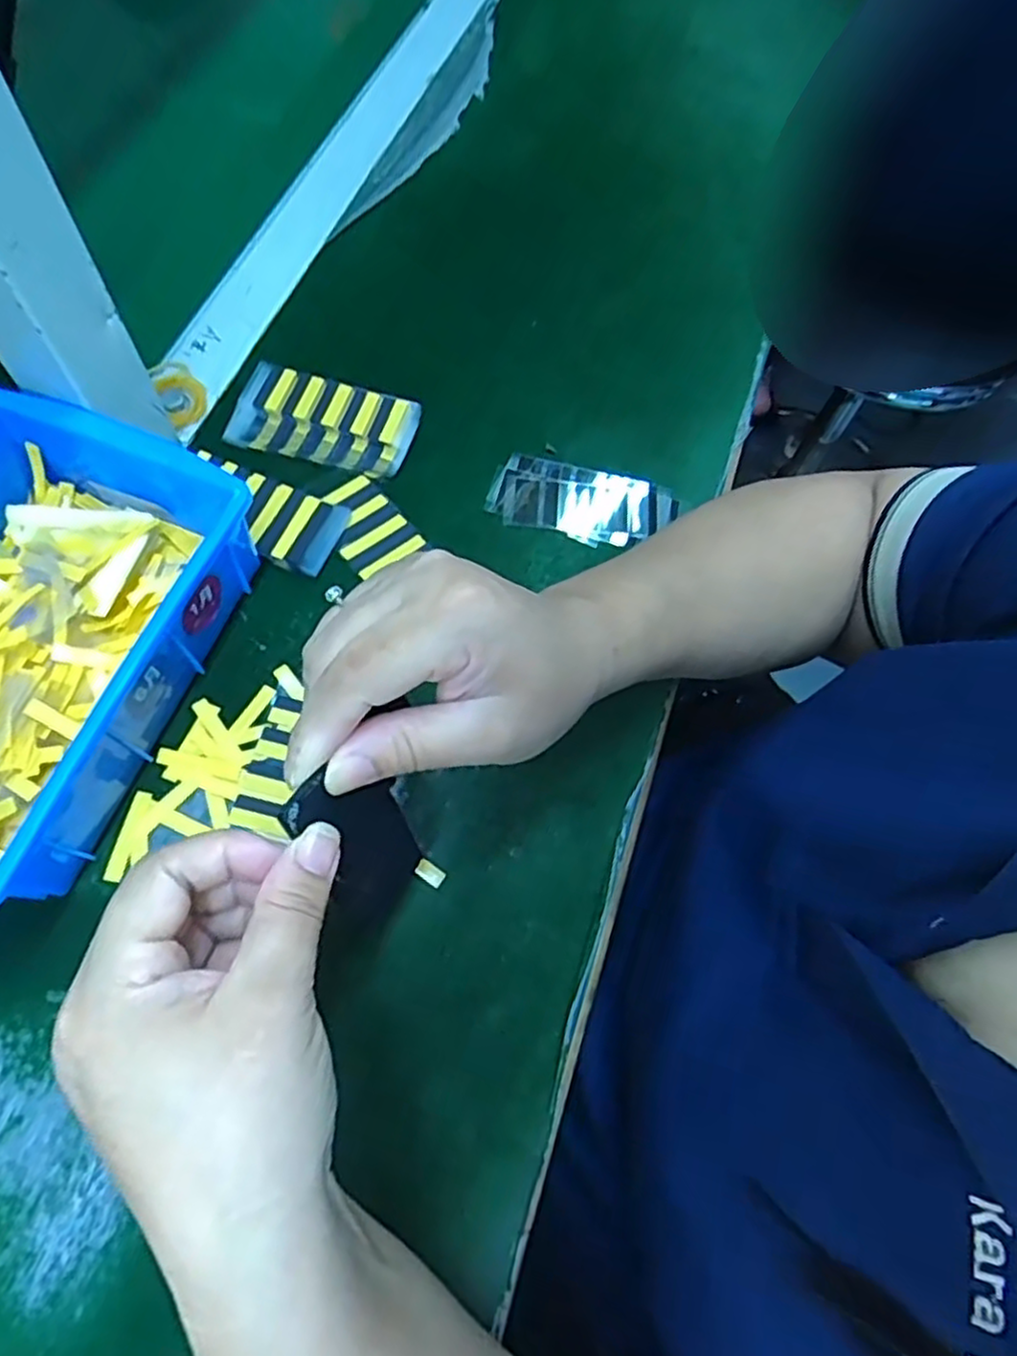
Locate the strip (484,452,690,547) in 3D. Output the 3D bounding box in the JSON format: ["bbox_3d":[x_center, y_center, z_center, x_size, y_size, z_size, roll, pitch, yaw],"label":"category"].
[{"bbox_3d":[0.044,-0.100,0.407,0.105,0.005,0.050,14,67,-1],"label":"strip"}]

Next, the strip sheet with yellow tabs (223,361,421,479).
[{"bbox_3d":[-0.104,-0.145,0.406,0.099,0.016,0.048,14,66,4],"label":"strip sheet with yellow tabs"}]

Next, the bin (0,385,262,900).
[{"bbox_3d":[-0.222,-0.017,0.319,0.152,0.070,0.202,19,67,6],"label":"bin"}]

